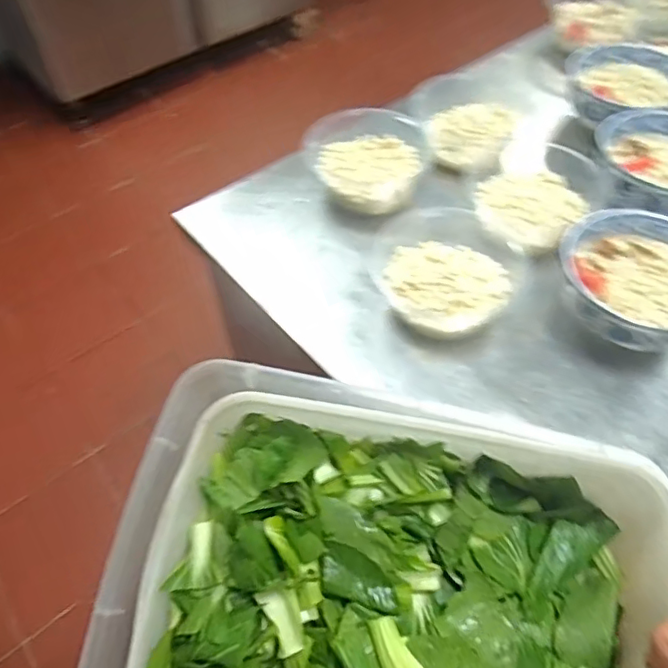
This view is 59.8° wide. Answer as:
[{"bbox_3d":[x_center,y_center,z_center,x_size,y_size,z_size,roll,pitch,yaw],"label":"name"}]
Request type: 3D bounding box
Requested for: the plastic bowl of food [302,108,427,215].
[{"bbox_3d":[0.045,-0.241,0.807,0.158,0.079,0.158,1,58,-2],"label":"plastic bowl of food"}]

